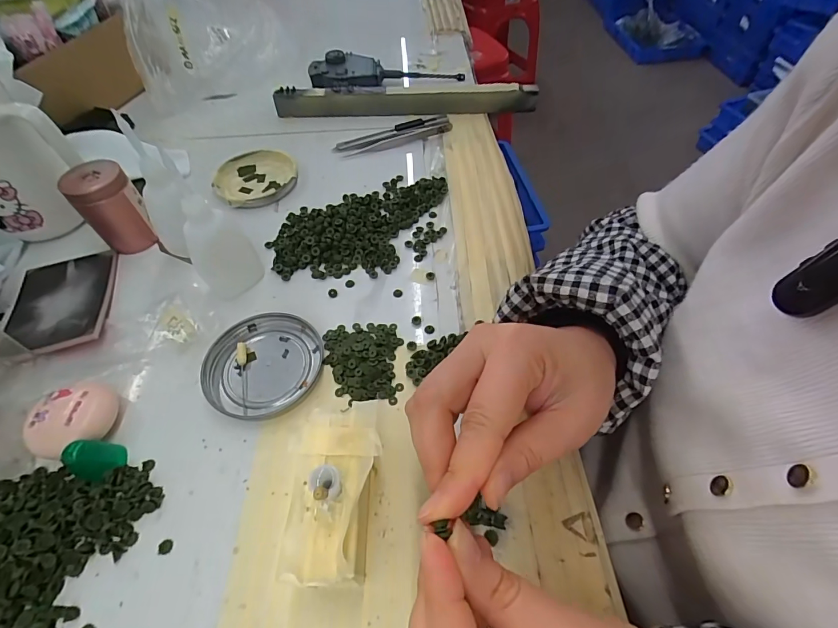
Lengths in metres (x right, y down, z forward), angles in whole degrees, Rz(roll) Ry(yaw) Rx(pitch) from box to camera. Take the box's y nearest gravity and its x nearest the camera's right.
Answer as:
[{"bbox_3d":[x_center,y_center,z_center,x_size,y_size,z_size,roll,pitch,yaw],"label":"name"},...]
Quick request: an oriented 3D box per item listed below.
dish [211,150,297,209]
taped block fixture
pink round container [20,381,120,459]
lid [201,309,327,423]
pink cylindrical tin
[{"bbox_3d":[-0.162,-0.136,0.405,0.079,0.010,0.075,-1,54,1],"label":"dish"},{"bbox_3d":[-0.043,0.094,0.215,0.047,0.044,0.084,-4,54,-1],"label":"taped block fixture"},{"bbox_3d":[-0.213,0.065,0.249,0.042,0.019,0.042,-1,54,1],"label":"pink round container"},{"bbox_3d":[-0.108,0.034,0.282,0.074,0.010,0.078,-1,54,1],"label":"lid"},{"bbox_3d":[-0.255,-0.089,0.338,0.041,0.061,0.043,-1,54,1],"label":"pink cylindrical tin"}]

